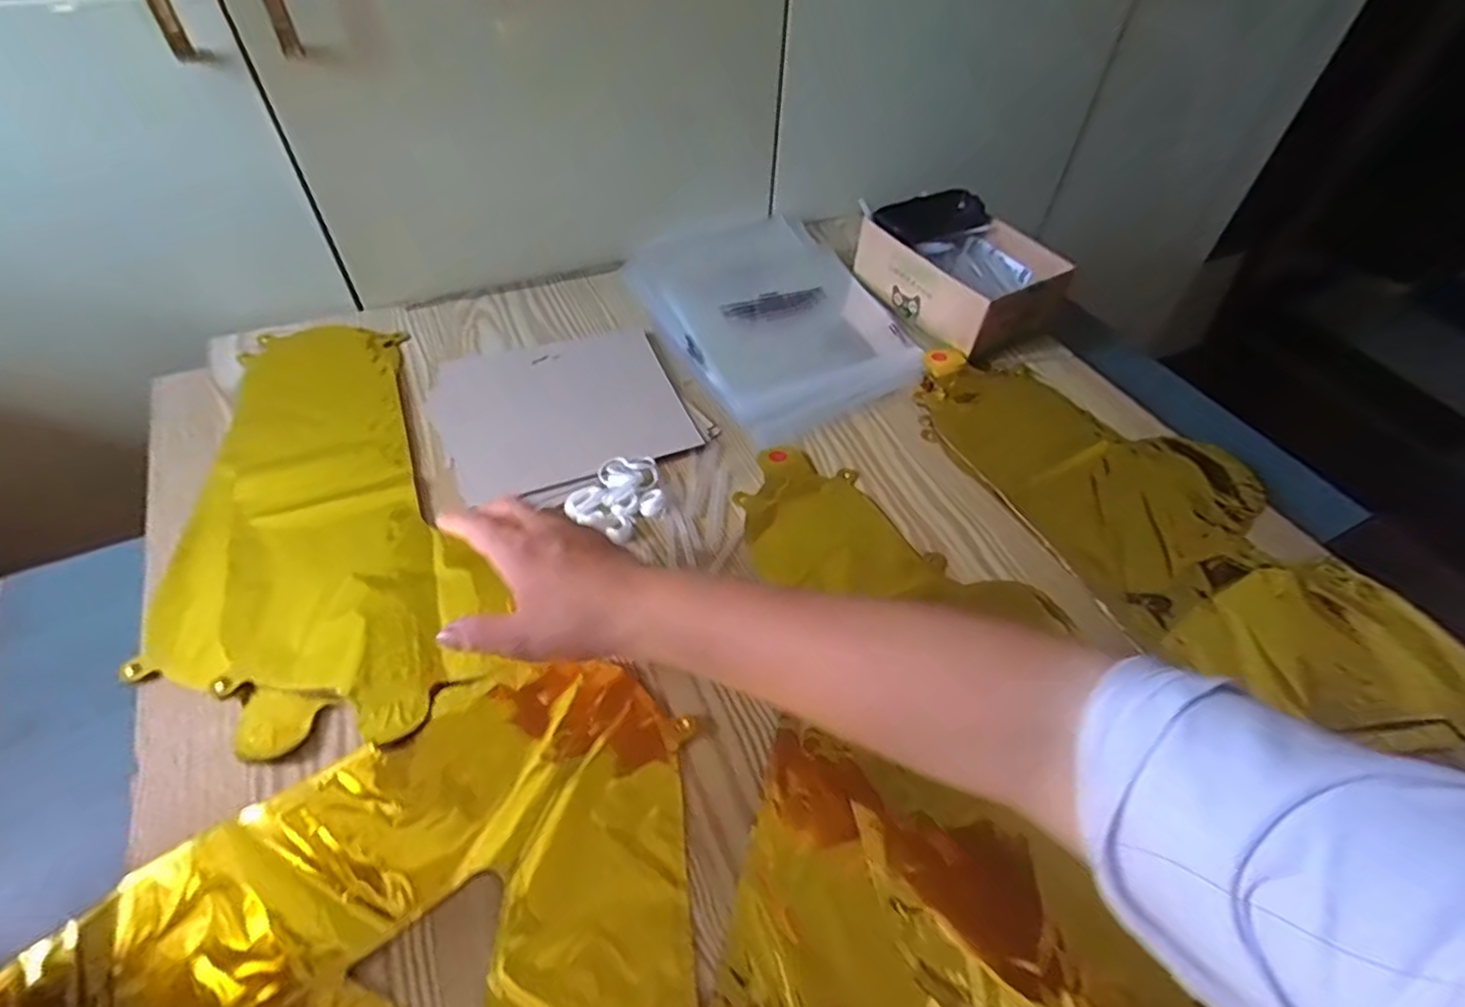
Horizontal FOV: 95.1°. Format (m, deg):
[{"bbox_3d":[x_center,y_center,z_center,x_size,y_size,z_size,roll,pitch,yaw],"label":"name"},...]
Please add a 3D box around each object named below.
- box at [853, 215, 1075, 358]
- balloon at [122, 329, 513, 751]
[{"bbox_3d":[0.229,-0.232,0.682,0.127,0.068,0.173,-24,56,-23],"label":"box"},{"bbox_3d":[-0.317,-0.001,0.504,0.199,0.012,0.411,-19,54,-19],"label":"balloon"}]

